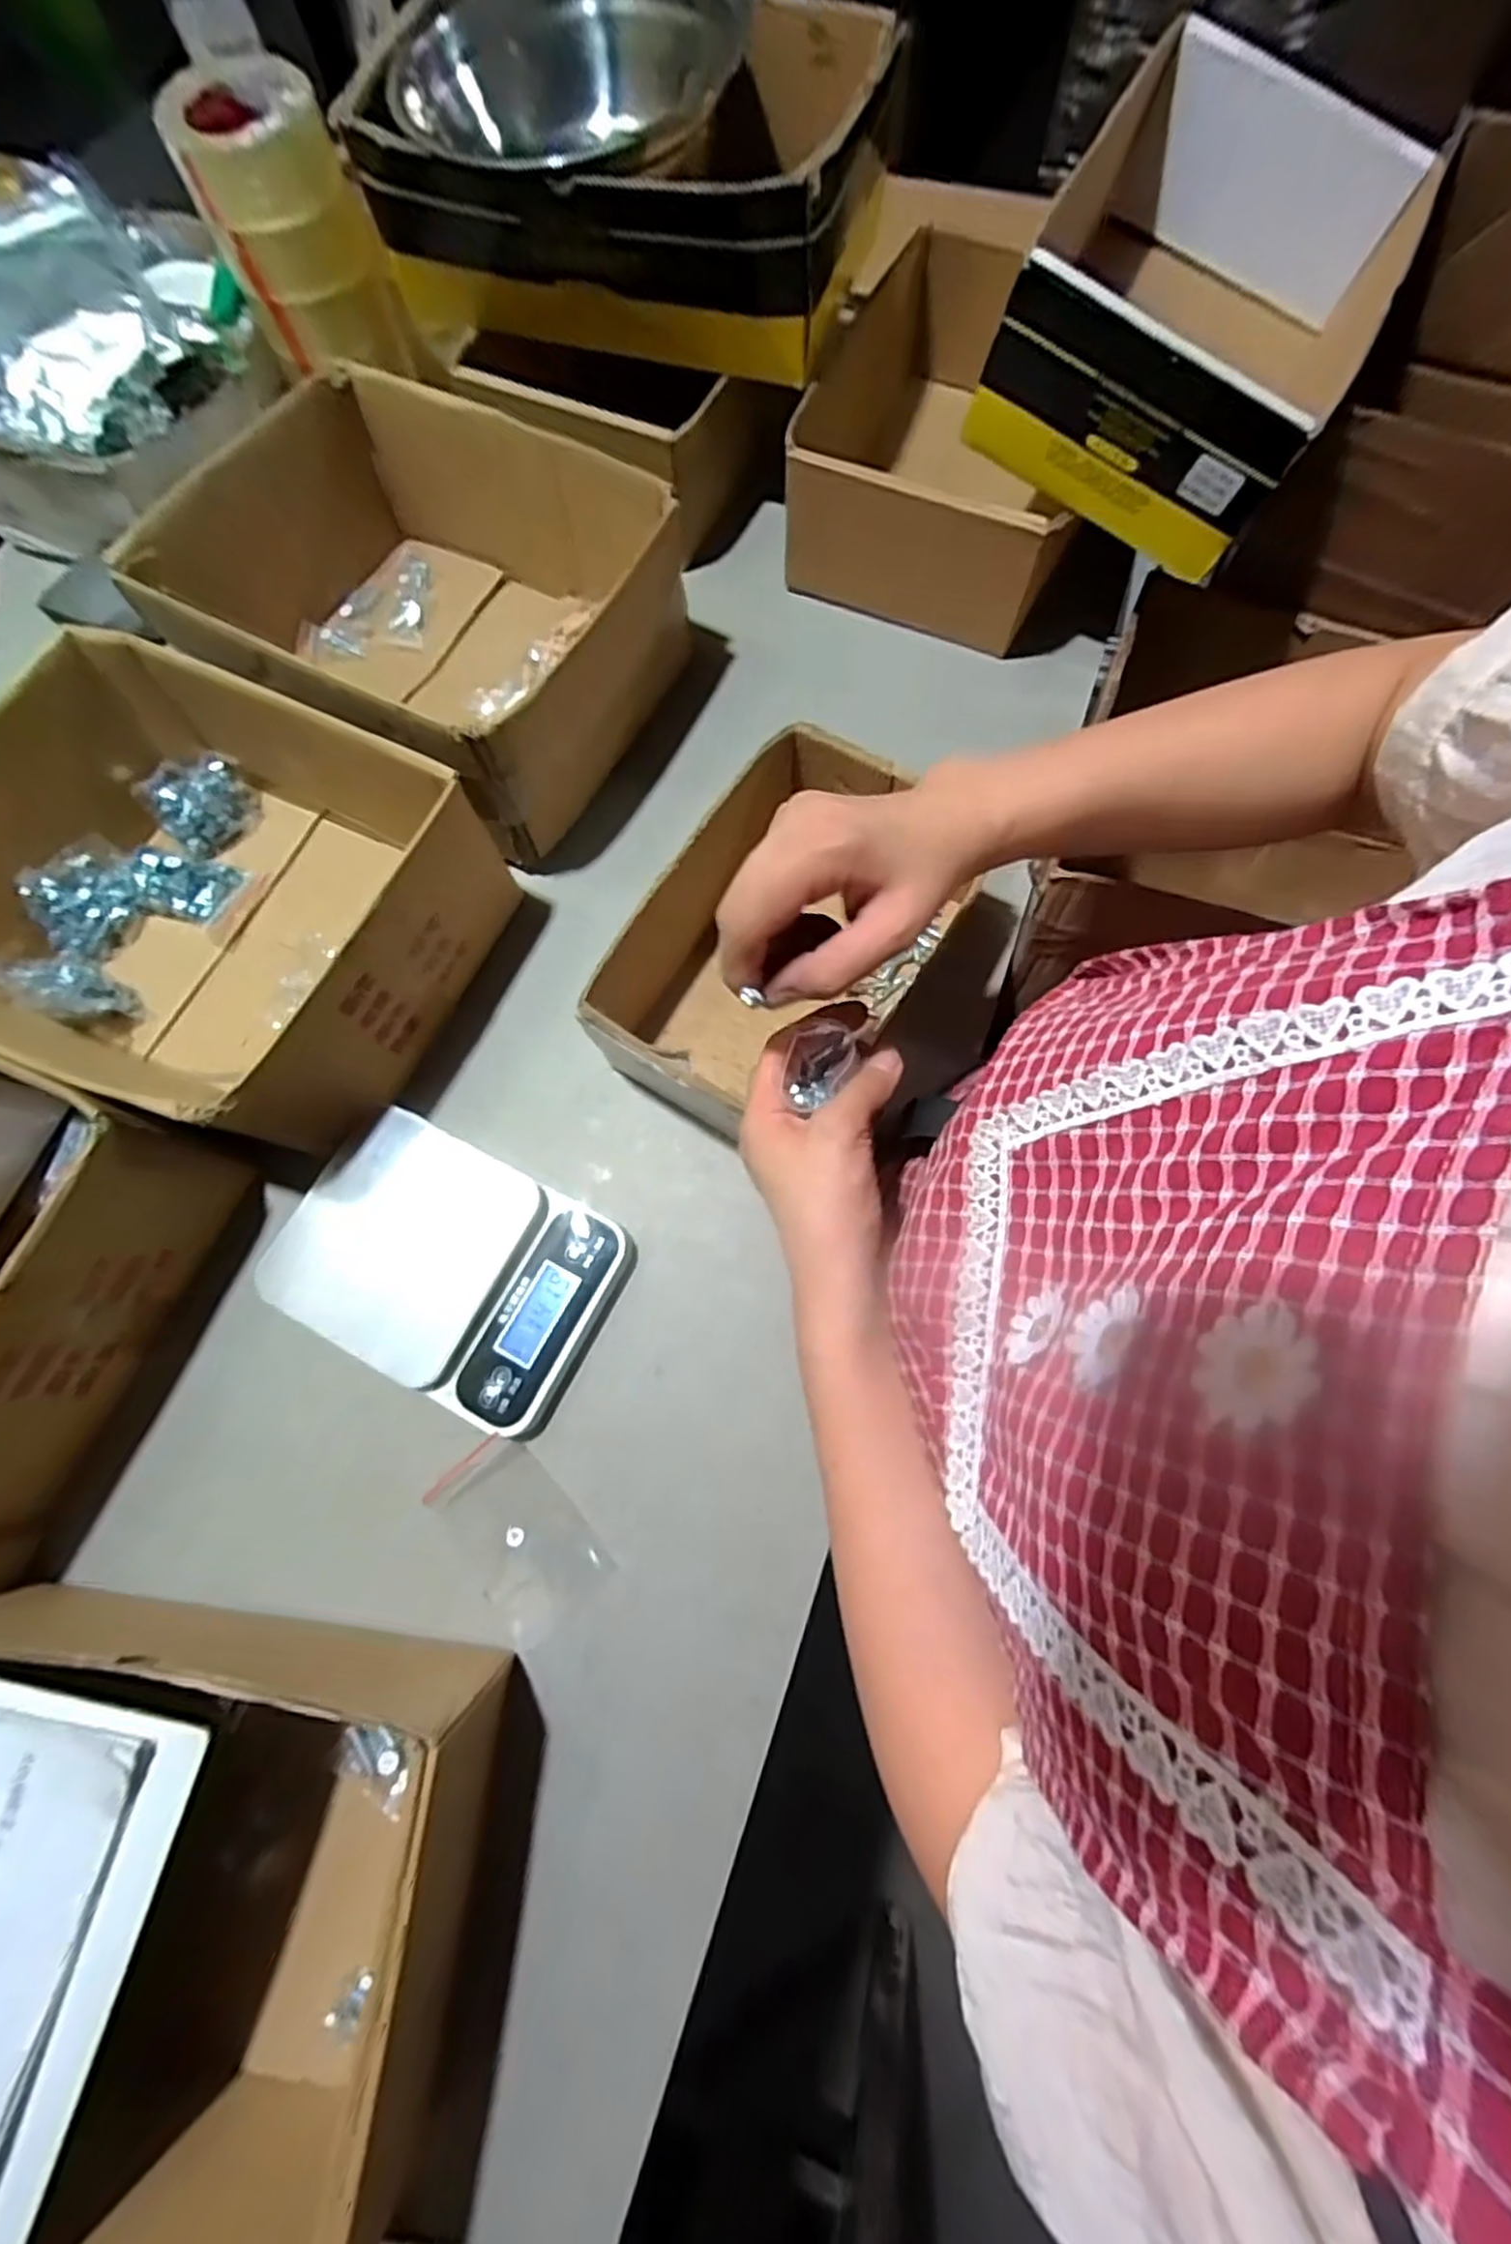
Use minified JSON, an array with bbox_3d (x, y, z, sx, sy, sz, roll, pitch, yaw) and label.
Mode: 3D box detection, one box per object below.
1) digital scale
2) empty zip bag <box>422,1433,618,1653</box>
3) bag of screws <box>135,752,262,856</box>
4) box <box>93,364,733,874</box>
[{"bbox_3d":[-0.194,0.090,0.465,0.198,0.039,0.140,27,77,9],"label":"digital scale"},{"bbox_3d":[-0.143,0.248,0.440,0.067,0.004,0.107,-40,77,-9],"label":"empty zip bag"},{"bbox_3d":[-0.428,-0.246,0.564,0.076,0.061,0.015,-41,32,-14],"label":"bag of screws"},{"bbox_3d":[-0.252,-0.397,0.571,0.336,0.130,0.273,27,77,9],"label":"box"}]

